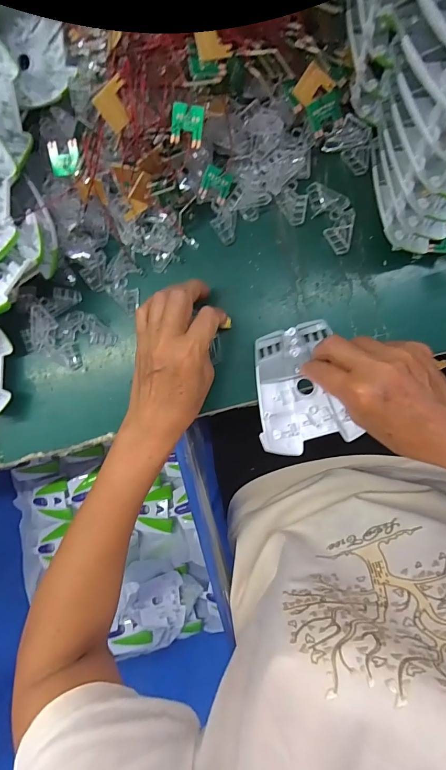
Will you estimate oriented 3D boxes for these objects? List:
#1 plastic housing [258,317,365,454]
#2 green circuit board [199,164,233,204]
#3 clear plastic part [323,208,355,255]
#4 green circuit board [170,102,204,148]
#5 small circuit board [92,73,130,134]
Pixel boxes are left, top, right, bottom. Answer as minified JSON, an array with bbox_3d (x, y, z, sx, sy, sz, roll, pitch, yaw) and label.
[{"bbox_3d":[0.069,0.003,0.332,0.081,0.020,0.110,-15,91,5],"label":"plastic housing"},{"bbox_3d":[-0.006,-0.177,0.323,0.026,0.006,0.026,14,113,-14],"label":"green circuit board"},{"bbox_3d":[0.106,-0.141,0.333,0.023,0.008,0.038,8,93,5],"label":"clear plastic part"},{"bbox_3d":[-0.027,-0.198,0.278,0.025,0.004,0.026,16,123,6],"label":"green circuit board"},{"bbox_3d":[-0.077,-0.204,0.265,0.027,0.024,0.004,-44,49,5],"label":"small circuit board"}]

